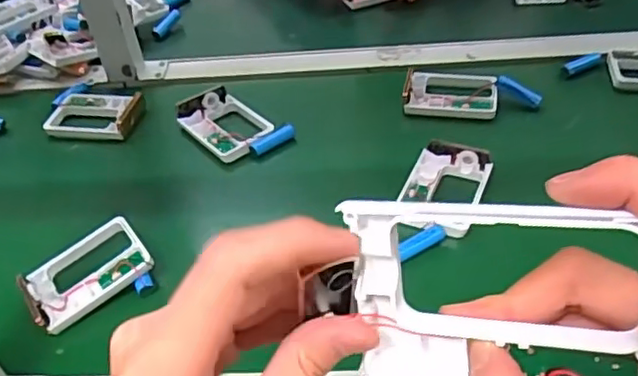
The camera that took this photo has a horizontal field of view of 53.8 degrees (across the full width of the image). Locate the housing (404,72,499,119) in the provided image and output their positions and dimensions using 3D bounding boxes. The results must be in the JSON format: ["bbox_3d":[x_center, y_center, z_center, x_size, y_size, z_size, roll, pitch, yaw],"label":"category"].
[{"bbox_3d":[0.144,-0.101,0.685,0.095,0.020,0.068,0,43,8],"label":"housing"}]

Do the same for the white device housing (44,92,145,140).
[{"bbox_3d":[-0.250,-0.085,0.704,0.098,0.020,0.069,2,43,10],"label":"white device housing"}]

